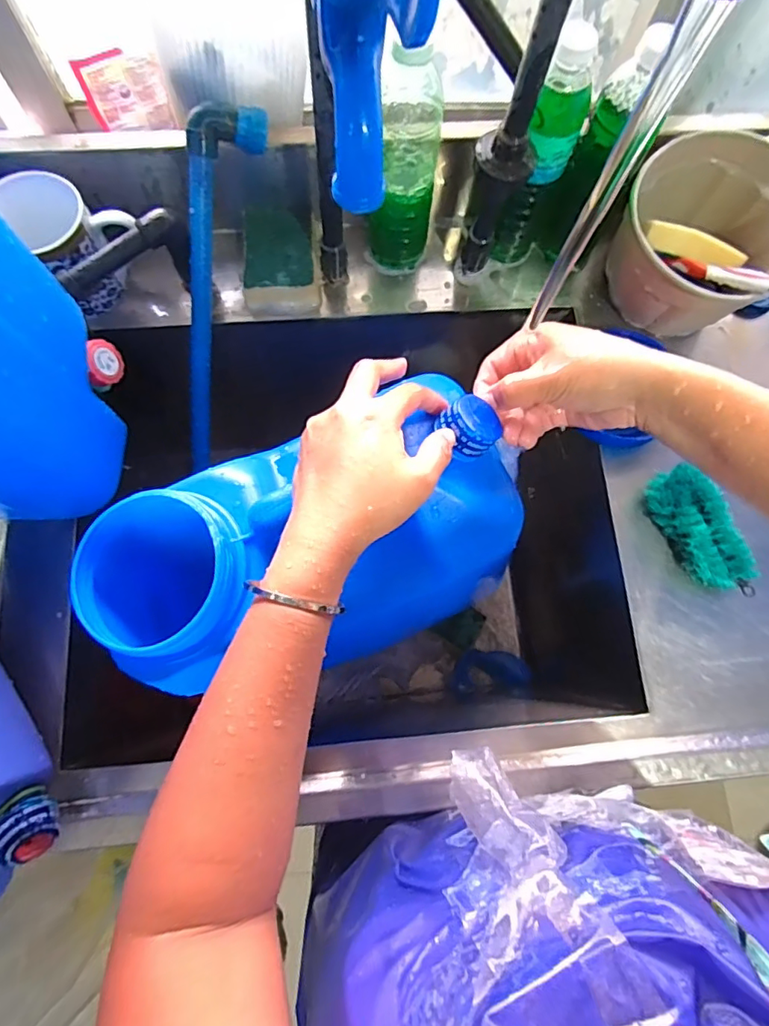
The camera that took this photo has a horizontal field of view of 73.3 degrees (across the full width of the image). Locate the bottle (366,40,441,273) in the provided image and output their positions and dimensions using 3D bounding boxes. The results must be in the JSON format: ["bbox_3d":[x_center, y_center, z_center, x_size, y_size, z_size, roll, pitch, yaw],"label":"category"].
[{"bbox_3d":[0.016,-0.321,0.484,0.061,0.189,0.061,1,74,-2],"label":"bottle"}]

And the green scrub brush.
[{"bbox_3d":[0.301,0.019,0.489,0.049,0.058,0.129,-28,77,-9],"label":"green scrub brush"}]

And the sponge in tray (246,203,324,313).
[{"bbox_3d":[-0.112,-0.270,0.550,0.074,0.035,0.104,-8,74,-4],"label":"sponge in tray"}]

